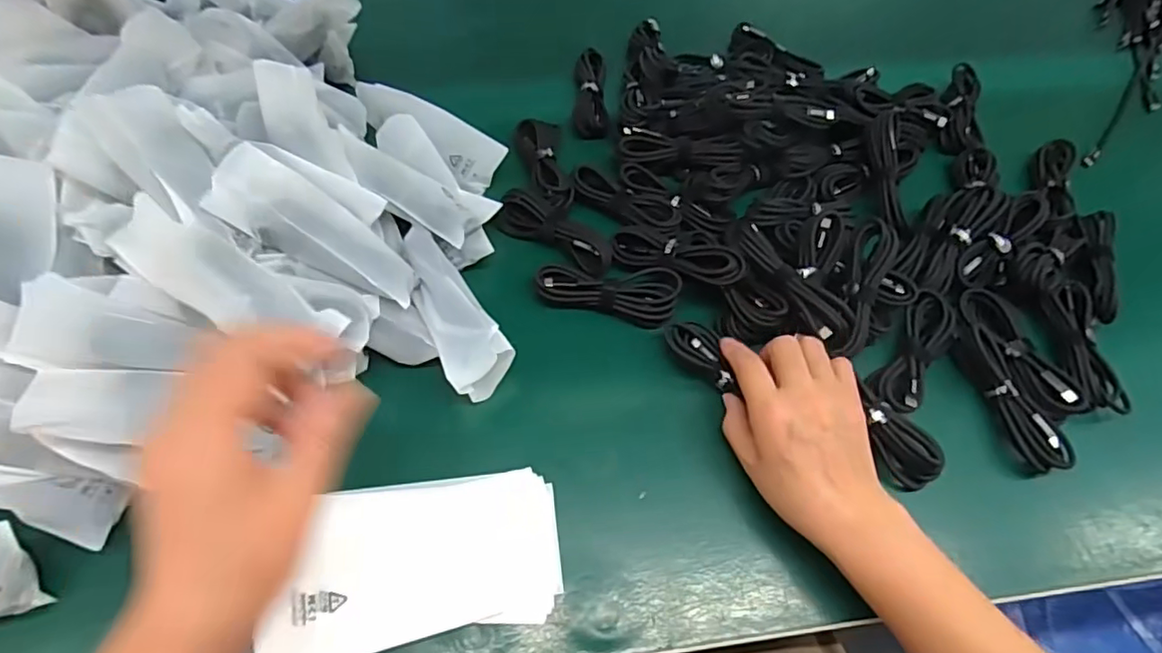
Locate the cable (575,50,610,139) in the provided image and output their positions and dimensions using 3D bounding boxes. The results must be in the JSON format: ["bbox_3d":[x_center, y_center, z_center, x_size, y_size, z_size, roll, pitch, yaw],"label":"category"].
[{"bbox_3d":[0.010,-0.227,0.563,0.032,0.023,0.104,1,60,-2],"label":"cable"}]

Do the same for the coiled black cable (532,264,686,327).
[{"bbox_3d":[0.021,-0.025,0.452,0.109,0.023,0.041,5,60,0],"label":"coiled black cable"}]

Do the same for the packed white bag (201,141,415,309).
[{"bbox_3d":[-0.183,-0.065,0.404,0.142,0.026,0.047,34,62,-11],"label":"packed white bag"}]

